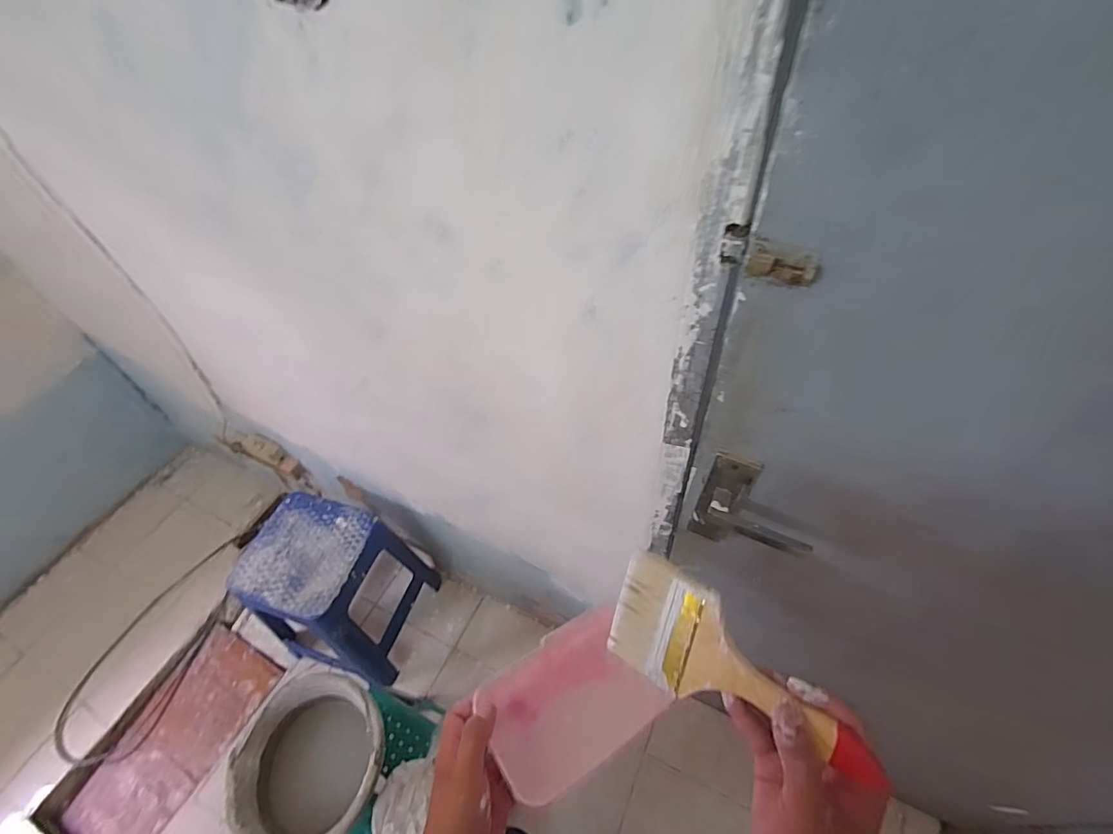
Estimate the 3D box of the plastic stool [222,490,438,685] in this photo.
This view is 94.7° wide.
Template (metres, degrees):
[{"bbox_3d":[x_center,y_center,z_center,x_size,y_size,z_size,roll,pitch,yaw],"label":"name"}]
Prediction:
[{"bbox_3d":[-0.589,0.472,1.417,0.320,0.457,0.332,9,51,12],"label":"plastic stool"}]

